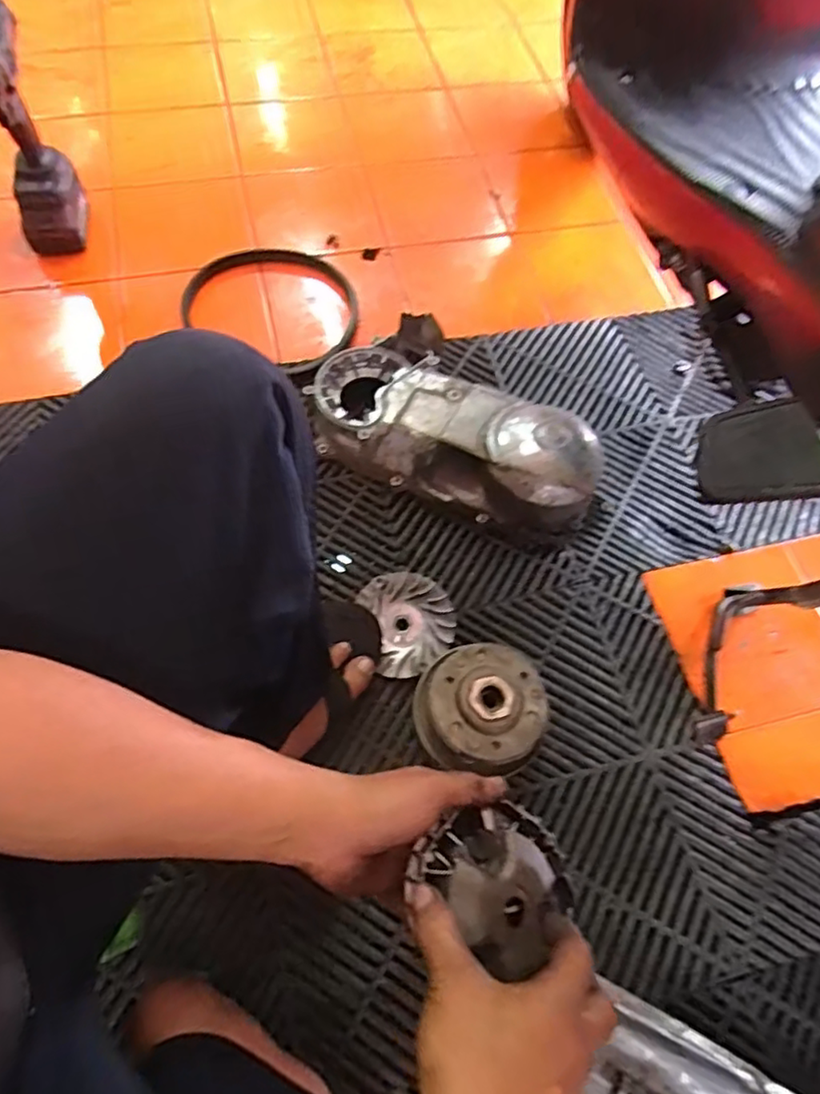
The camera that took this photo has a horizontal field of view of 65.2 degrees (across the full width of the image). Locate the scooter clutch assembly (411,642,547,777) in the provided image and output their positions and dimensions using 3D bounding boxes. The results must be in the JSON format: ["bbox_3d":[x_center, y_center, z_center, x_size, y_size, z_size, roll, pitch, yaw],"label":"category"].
[{"bbox_3d":[0.069,0.167,0.648,0.123,0.089,0.119,2,64,-3],"label":"scooter clutch assembly"}]

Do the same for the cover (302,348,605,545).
[{"bbox_3d":[0.051,-0.133,0.791,0.367,0.104,0.156,26,65,9],"label":"cover"}]

